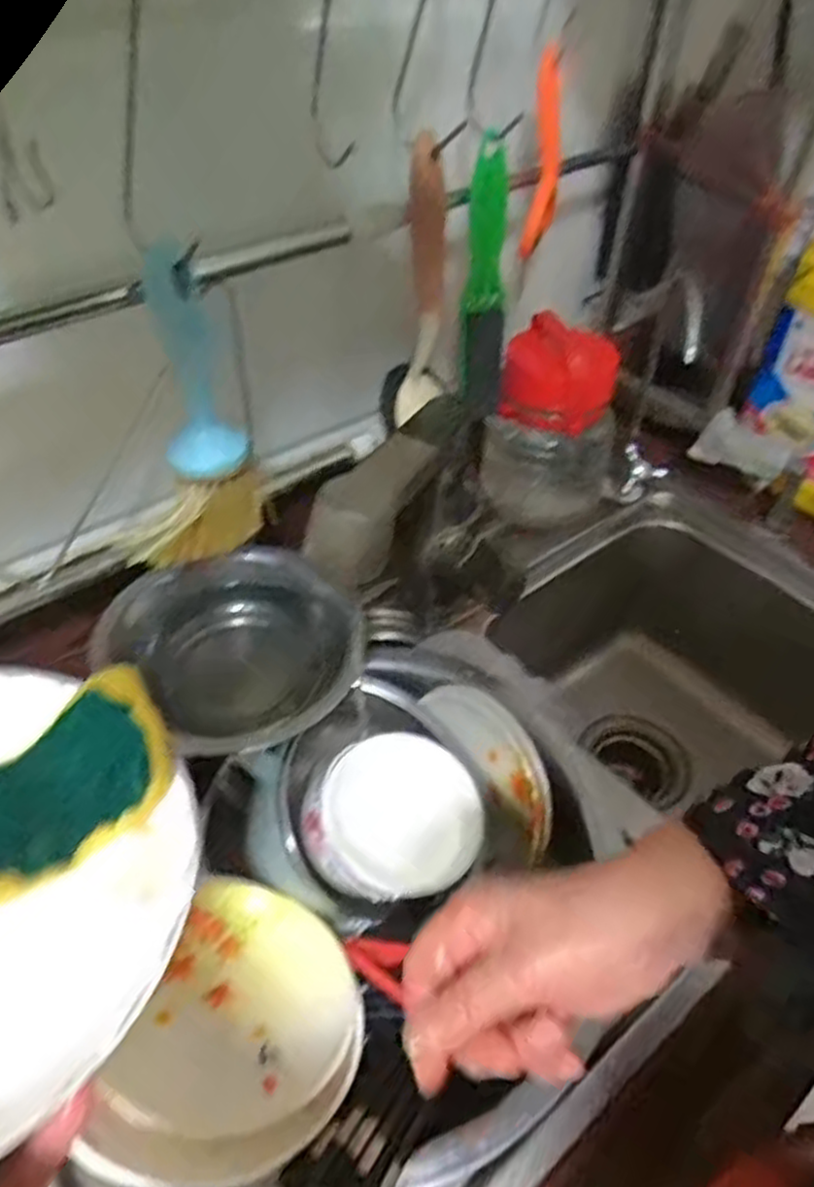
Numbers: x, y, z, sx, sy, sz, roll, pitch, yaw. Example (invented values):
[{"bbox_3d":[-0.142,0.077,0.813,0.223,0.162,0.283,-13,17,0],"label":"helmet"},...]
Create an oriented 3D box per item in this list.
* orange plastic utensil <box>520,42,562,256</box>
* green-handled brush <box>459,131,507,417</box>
[{"bbox_3d":[0.106,-0.333,0.579,0.023,0.140,0.027,5,45,5],"label":"orange plastic utensil"},{"bbox_3d":[0.061,-0.239,0.600,0.034,0.210,0.014,7,45,7],"label":"green-handled brush"}]

